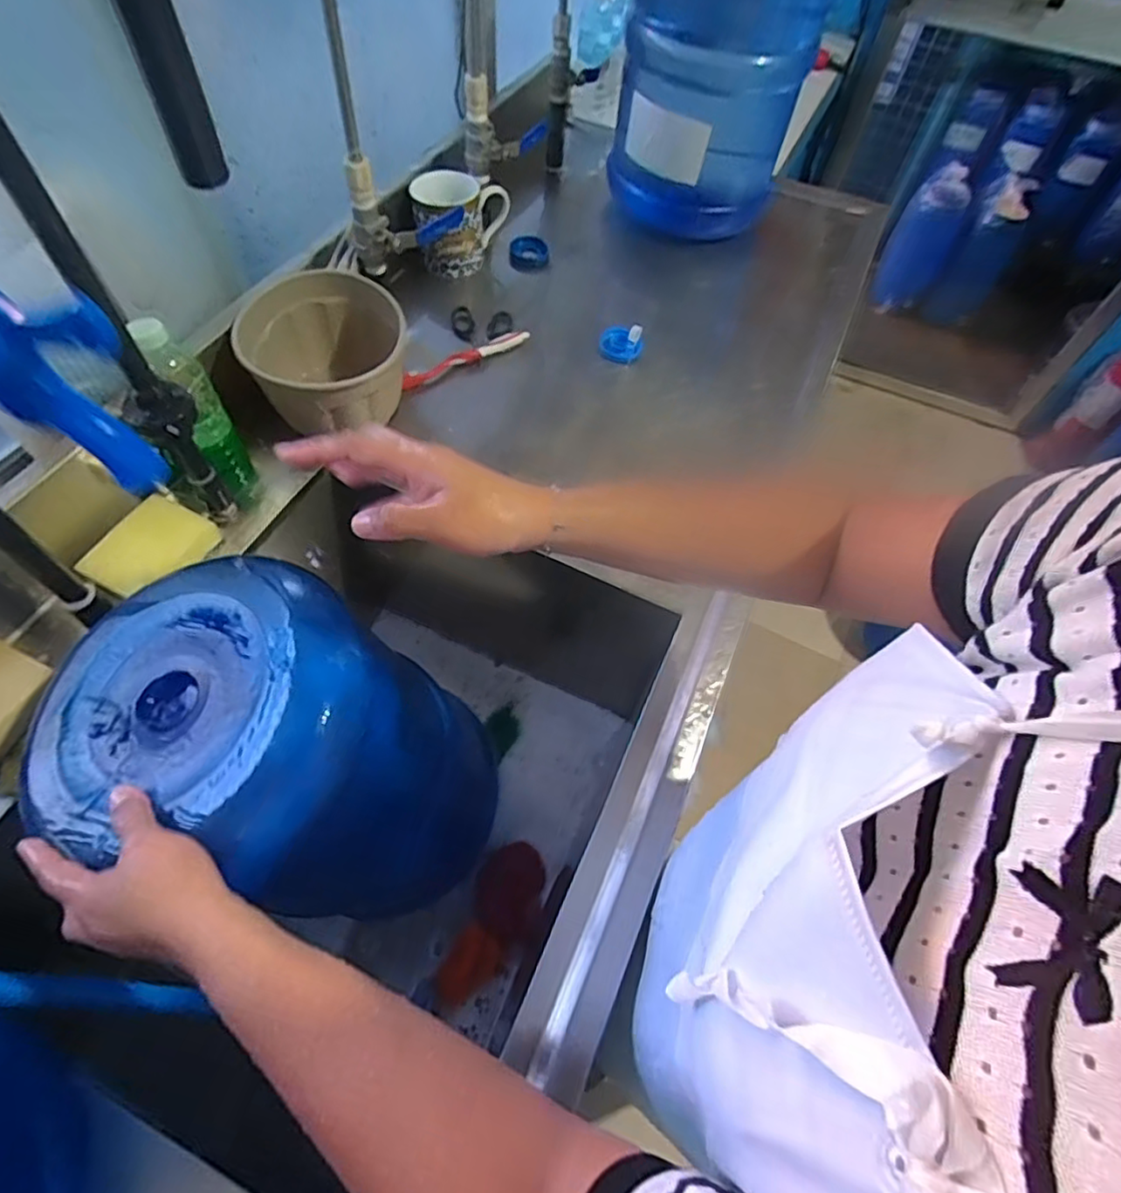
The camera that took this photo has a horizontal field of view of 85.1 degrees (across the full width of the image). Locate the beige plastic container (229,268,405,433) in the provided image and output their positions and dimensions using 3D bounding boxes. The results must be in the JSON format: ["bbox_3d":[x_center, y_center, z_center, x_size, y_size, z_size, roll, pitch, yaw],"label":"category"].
[{"bbox_3d":[-0.248,-0.256,0.661,0.160,0.095,0.161,1,59,-2],"label":"beige plastic container"}]

